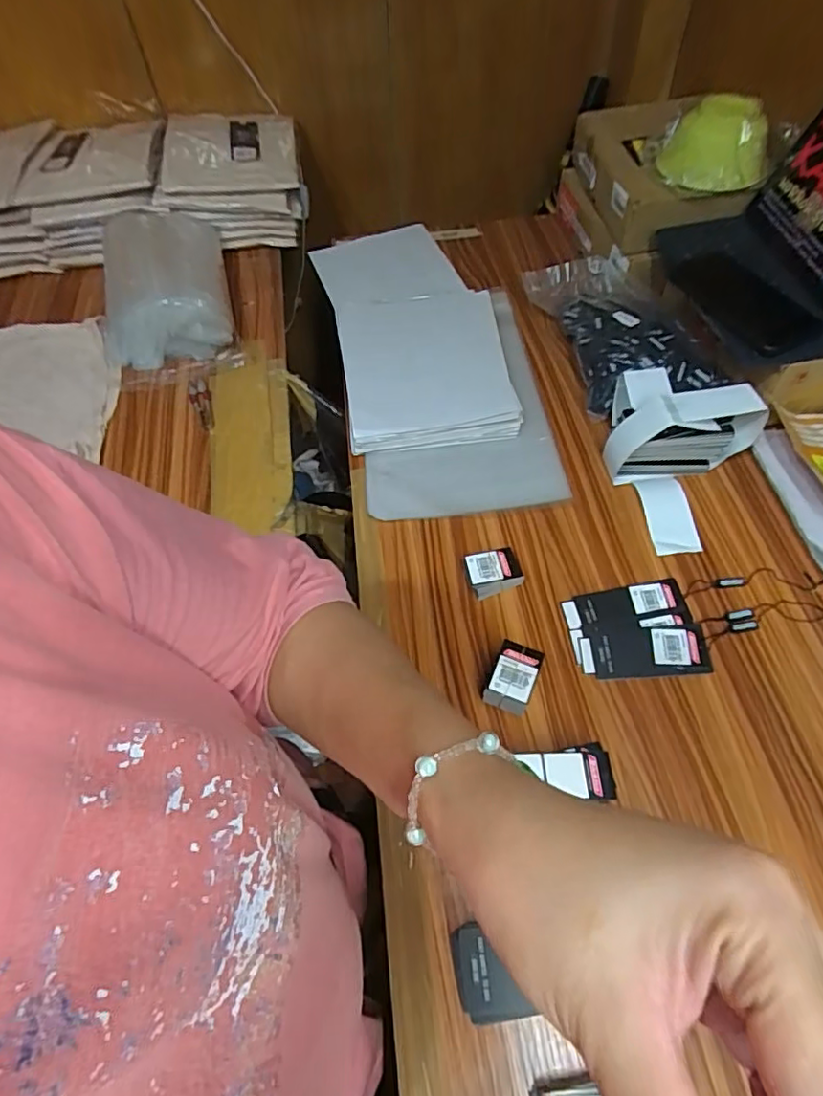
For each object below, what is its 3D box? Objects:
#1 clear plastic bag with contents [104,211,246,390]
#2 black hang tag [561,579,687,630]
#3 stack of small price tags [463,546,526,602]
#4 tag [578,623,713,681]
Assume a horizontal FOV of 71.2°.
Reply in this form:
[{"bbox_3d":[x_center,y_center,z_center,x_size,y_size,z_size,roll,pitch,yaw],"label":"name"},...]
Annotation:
[{"bbox_3d":[-0.371,-0.384,0.856,0.184,0.098,0.309,-17,58,-6],"label":"clear plastic bag with contents"},{"bbox_3d":[0.213,0.057,0.576,0.119,0.005,0.037,-10,57,-2],"label":"black hang tag"},{"bbox_3d":[0.084,0.025,0.596,0.052,0.023,0.044,-15,58,-6],"label":"stack of small price tags"},{"bbox_3d":[0.223,0.100,0.549,0.118,0.006,0.050,-5,56,2],"label":"tag"}]

